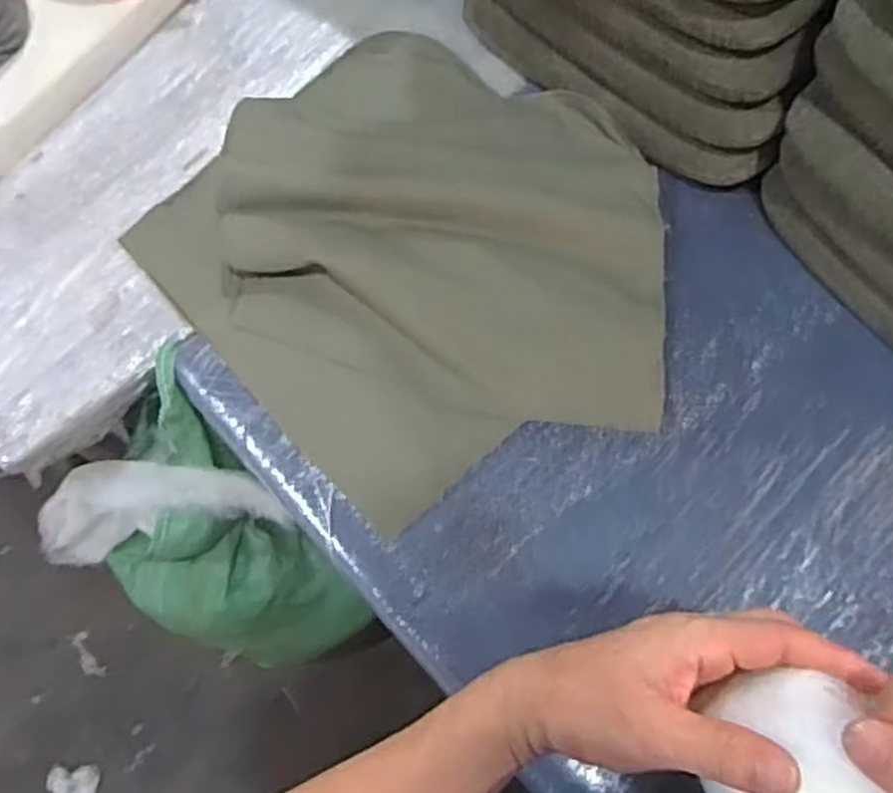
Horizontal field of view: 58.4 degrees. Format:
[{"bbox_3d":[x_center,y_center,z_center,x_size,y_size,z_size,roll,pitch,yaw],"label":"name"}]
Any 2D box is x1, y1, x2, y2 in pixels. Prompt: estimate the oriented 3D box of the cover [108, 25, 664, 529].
[{"bbox_3d":[-0.009,-0.158,0.894,0.508,0.061,0.576,-42,76,-13],"label":"cover"}]

